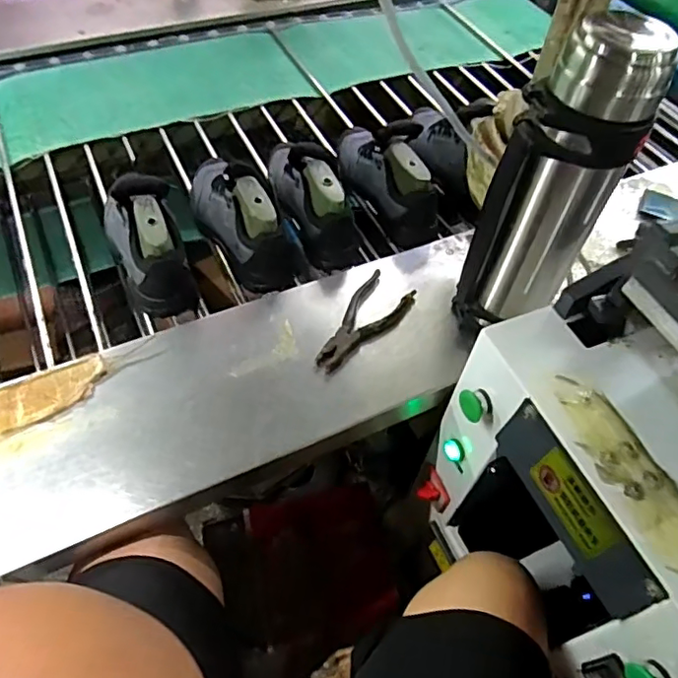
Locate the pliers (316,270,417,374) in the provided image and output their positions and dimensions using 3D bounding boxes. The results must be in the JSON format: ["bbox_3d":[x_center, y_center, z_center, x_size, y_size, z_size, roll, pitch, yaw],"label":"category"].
[{"bbox_3d":[0.032,-0.025,0.799,0.083,0.024,0.184,32,60,18],"label":"pliers"}]

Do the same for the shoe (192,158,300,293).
[{"bbox_3d":[-0.168,-0.212,0.914,0.106,0.147,0.286,-29,62,-21],"label":"shoe"}]

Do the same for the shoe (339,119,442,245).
[{"bbox_3d":[0.078,-0.287,0.971,0.099,0.152,0.281,-13,55,-13],"label":"shoe"}]

